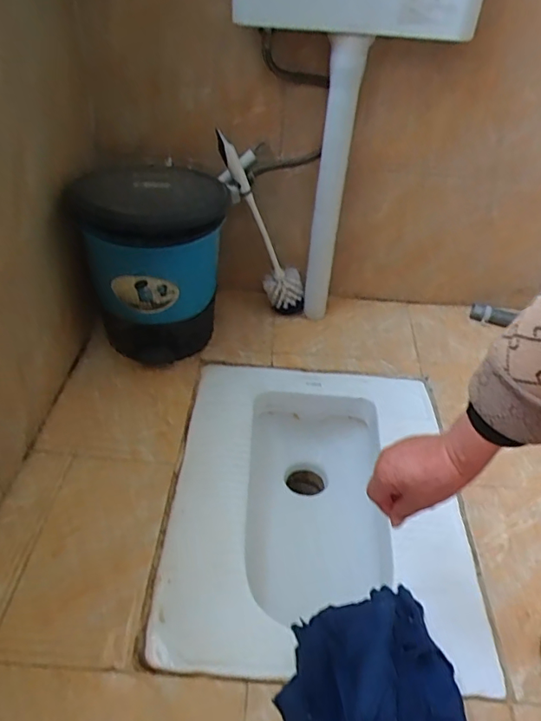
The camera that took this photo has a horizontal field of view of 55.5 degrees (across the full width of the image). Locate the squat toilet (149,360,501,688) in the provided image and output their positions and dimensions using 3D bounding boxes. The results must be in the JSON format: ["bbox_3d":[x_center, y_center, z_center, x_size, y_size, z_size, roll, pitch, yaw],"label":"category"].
[{"bbox_3d":[0.062,0.283,0.900,0.438,0.287,0.564,5,44,-1],"label":"squat toilet"}]

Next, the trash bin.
[{"bbox_3d":[-0.215,-0.181,0.998,0.231,0.321,0.252,3,44,-4],"label":"trash bin"}]

